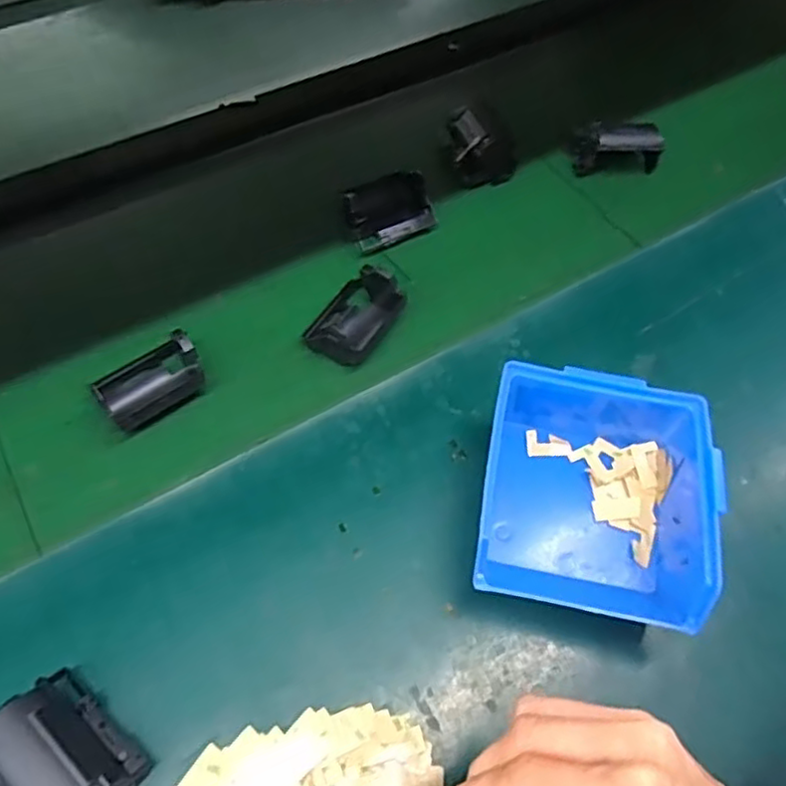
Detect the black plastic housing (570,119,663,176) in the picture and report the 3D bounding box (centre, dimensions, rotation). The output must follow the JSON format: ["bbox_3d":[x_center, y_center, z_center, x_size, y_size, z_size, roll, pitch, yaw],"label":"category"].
[{"bbox_3d":[0.197,-0.218,0.584,0.076,0.059,0.036,21,59,11],"label":"black plastic housing"}]

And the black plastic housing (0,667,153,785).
[{"bbox_3d":[-0.160,0.174,0.318,0.067,0.043,0.045,37,63,19],"label":"black plastic housing"}]

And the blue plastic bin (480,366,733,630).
[{"bbox_3d":[0.119,0.055,0.394,0.124,0.067,0.140,12,58,6],"label":"blue plastic bin"}]

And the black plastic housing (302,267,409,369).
[{"bbox_3d":[-0.029,-0.059,0.482,0.051,0.032,0.068,33,62,17],"label":"black plastic housing"}]

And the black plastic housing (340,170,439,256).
[{"bbox_3d":[-0.001,-0.149,0.541,0.076,0.037,0.049,-24,61,-16],"label":"black plastic housing"}]

